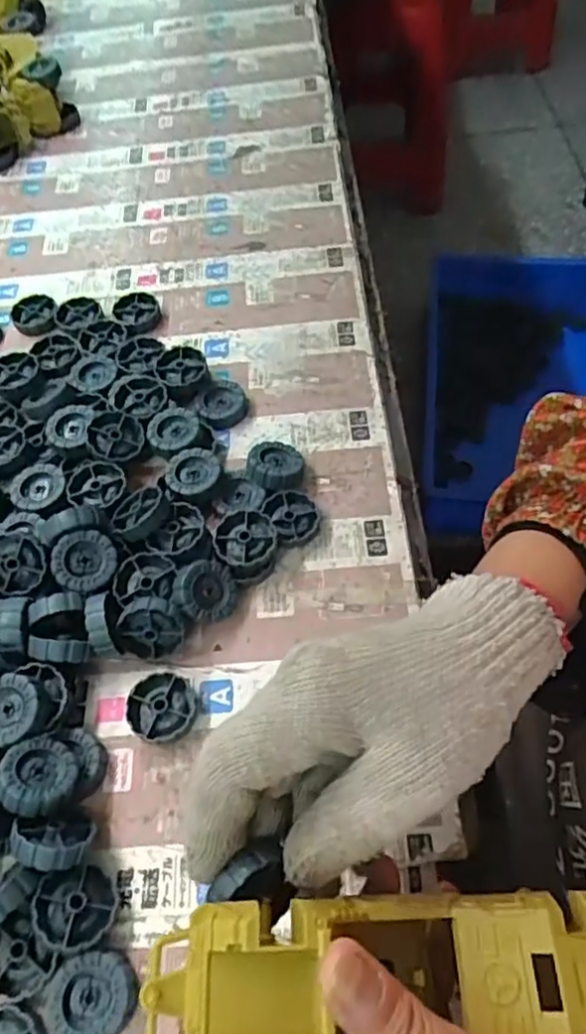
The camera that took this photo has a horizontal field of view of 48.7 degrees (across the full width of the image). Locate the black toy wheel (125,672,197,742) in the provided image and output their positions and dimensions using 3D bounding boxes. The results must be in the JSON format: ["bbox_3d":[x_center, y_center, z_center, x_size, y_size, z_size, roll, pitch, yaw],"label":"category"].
[{"bbox_3d":[-0.076,0.109,0.374,0.038,0.013,0.038,-2,63,3],"label":"black toy wheel"}]

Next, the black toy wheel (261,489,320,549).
[{"bbox_3d":[0.001,-0.001,0.428,0.033,0.009,0.039,-24,64,-8],"label":"black toy wheel"}]

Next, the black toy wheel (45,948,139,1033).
[{"bbox_3d":[-0.095,0.226,0.304,0.037,0.012,0.041,40,72,21],"label":"black toy wheel"}]

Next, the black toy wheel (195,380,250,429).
[{"bbox_3d":[-0.054,-0.084,0.483,0.033,0.015,0.037,27,68,16],"label":"black toy wheel"}]

